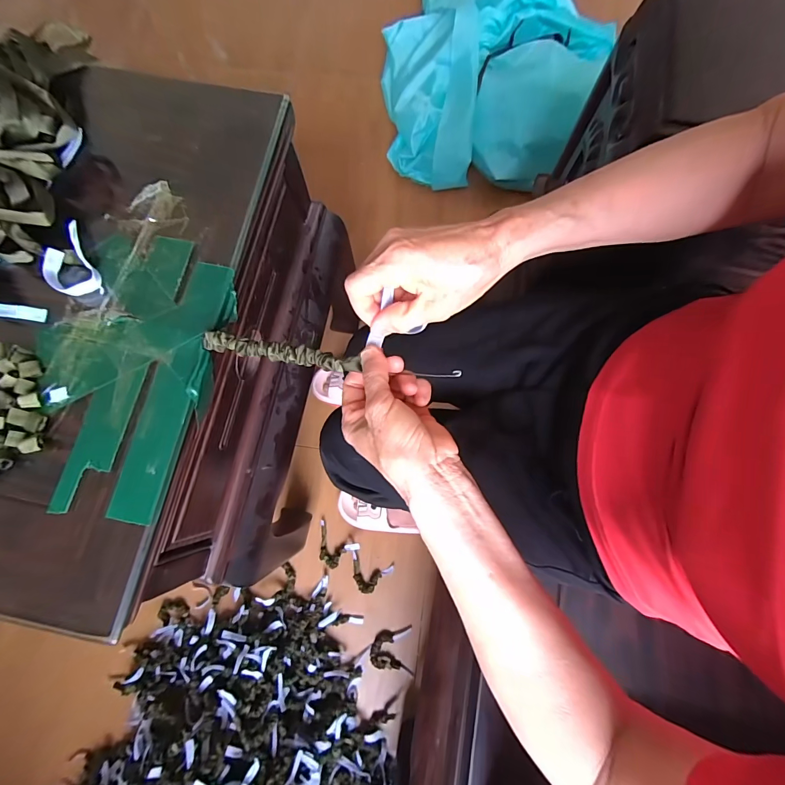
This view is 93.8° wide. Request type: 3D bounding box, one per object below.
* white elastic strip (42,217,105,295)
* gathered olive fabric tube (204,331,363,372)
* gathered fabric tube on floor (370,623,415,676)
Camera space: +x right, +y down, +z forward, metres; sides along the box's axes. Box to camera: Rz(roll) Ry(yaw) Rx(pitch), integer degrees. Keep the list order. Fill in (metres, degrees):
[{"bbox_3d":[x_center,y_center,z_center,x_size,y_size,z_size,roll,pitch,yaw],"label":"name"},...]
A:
[{"bbox_3d":[-0.320,-0.127,0.360,0.044,0.016,0.077,-28,79,-6],"label":"white elastic strip"},{"bbox_3d":[-0.099,-0.036,0.327,0.151,0.014,0.017,11,77,14],"label":"gathered olive fabric tube"},{"bbox_3d":[-0.003,0.584,0.831,0.092,0.026,0.087,-1,78,0],"label":"gathered fabric tube on floor"}]

